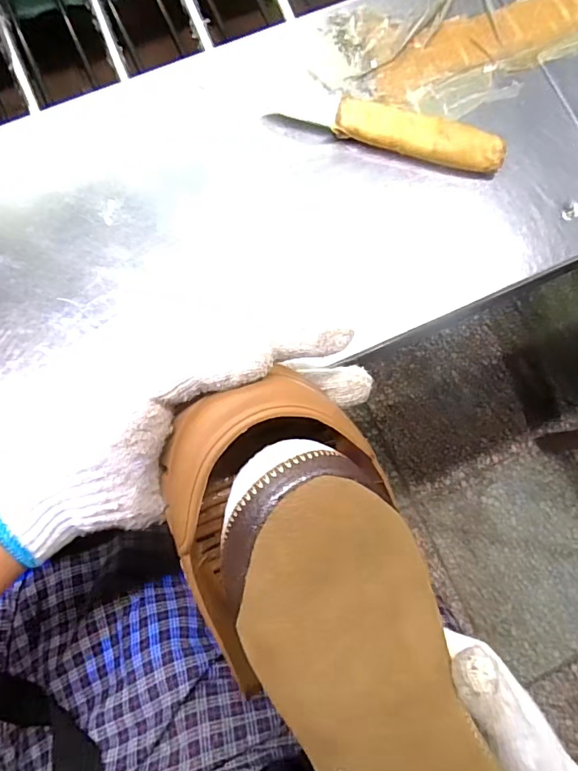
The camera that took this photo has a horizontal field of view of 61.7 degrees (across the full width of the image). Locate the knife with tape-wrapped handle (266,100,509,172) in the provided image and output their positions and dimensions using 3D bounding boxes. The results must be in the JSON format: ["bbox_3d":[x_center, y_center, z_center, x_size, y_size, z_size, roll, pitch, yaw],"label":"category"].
[{"bbox_3d":[0.066,-0.168,0.319,0.149,0.014,0.026,17,80,-1],"label":"knife with tape-wrapped handle"}]

